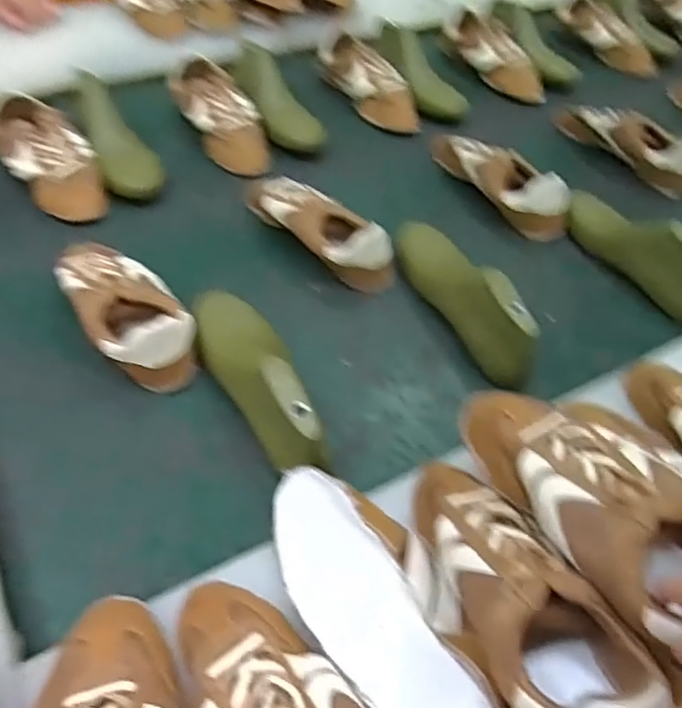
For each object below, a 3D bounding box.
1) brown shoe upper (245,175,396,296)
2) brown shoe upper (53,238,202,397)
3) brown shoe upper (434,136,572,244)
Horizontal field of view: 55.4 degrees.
[{"bbox_3d":[-0.036,-0.170,0.831,0.078,0.072,0.256,-32,60,-28],"label":"brown shoe upper"},{"bbox_3d":[-0.239,-0.060,0.708,0.101,0.069,0.235,-29,59,-26],"label":"brown shoe upper"},{"bbox_3d":[0.217,-0.257,0.941,0.071,0.089,0.255,-24,57,-23],"label":"brown shoe upper"}]

